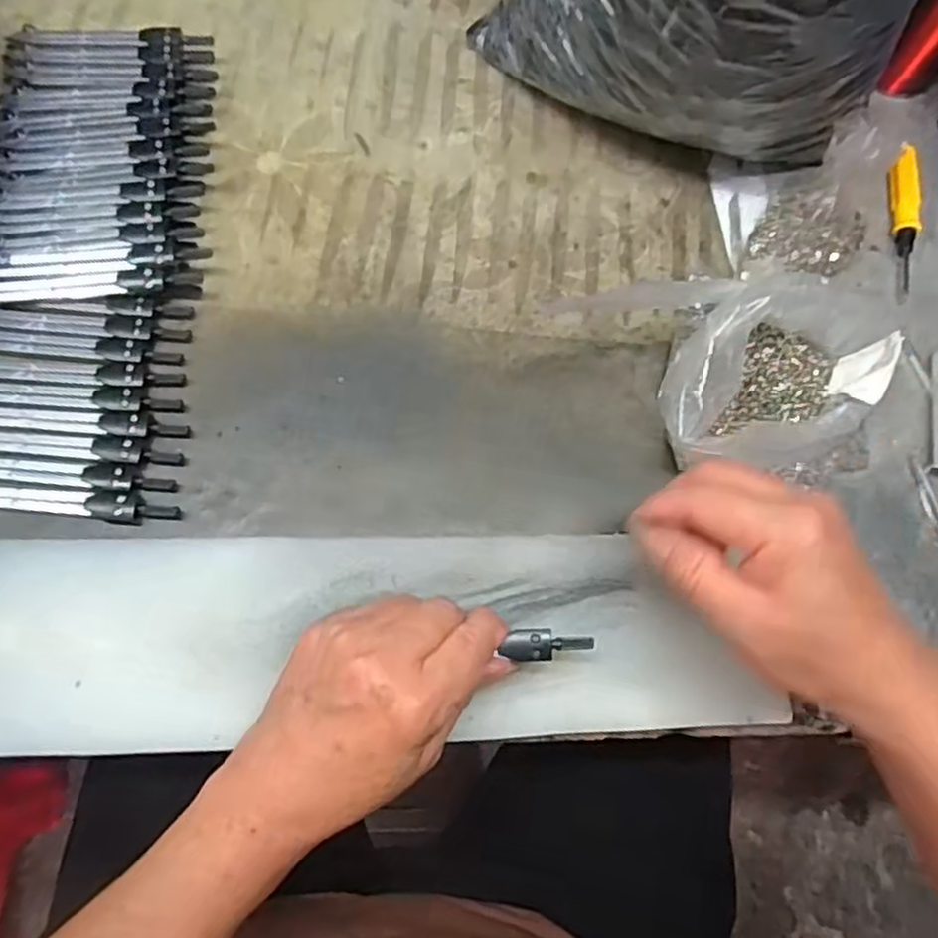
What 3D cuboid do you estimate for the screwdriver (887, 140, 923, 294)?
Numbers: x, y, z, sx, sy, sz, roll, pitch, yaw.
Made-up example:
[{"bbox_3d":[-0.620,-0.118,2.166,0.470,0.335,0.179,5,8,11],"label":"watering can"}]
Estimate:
[{"bbox_3d":[0.278,-0.159,0.458,0.018,0.010,0.099,7,79,1],"label":"screwdriver"}]

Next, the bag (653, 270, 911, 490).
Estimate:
[{"bbox_3d":[0.166,-0.047,0.389,0.143,0.065,0.098,-5,72,-9],"label":"bag"}]

